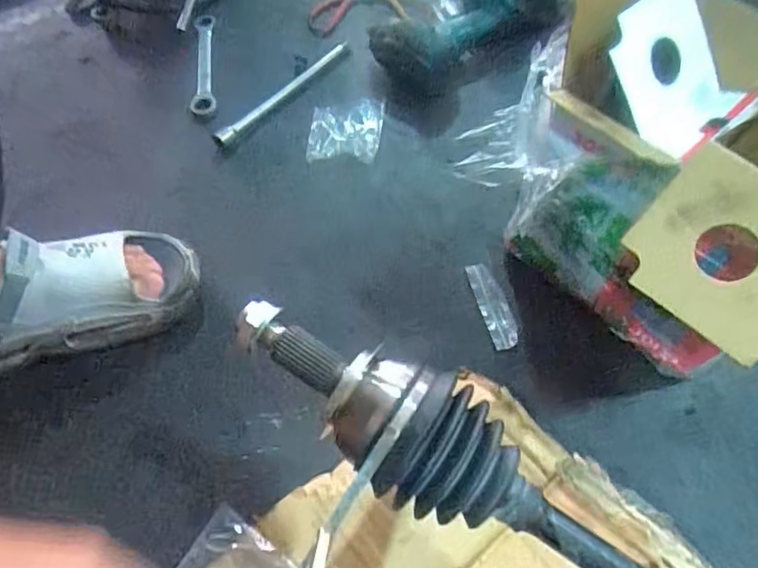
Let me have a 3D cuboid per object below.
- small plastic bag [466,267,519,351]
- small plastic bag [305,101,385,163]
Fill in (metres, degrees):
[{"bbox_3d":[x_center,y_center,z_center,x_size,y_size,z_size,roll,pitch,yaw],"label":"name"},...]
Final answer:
[{"bbox_3d":[0.116,0.023,0.590,0.030,0.014,0.097,-13,58,-5],"label":"small plastic bag"},{"bbox_3d":[-0.041,-0.185,0.701,0.089,0.023,0.085,0,58,3],"label":"small plastic bag"}]

